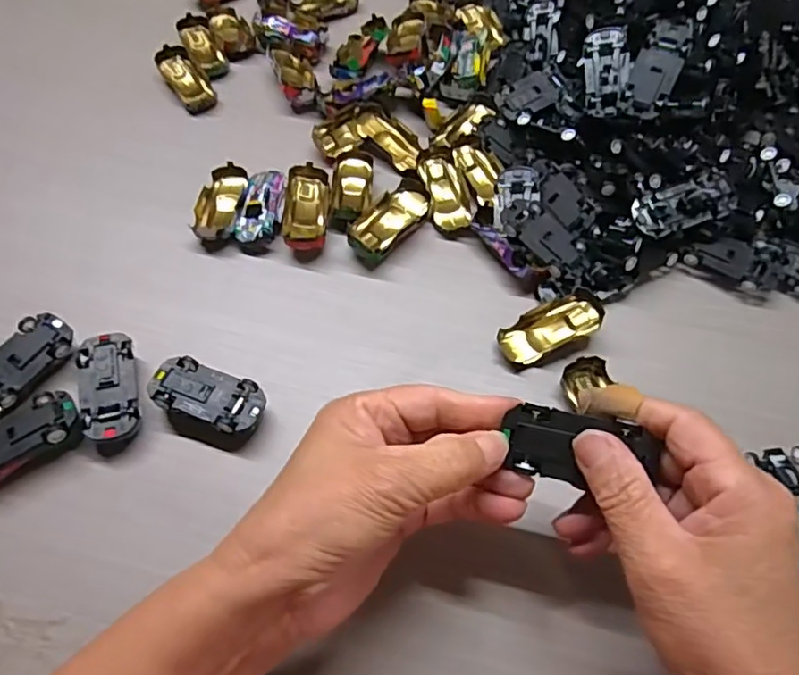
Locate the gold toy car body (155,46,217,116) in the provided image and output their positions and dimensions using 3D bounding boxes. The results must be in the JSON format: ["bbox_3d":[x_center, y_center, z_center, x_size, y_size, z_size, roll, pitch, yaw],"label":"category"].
[{"bbox_3d":[-0.174,-0.211,0.493,0.029,0.017,0.068,-32,66,-18],"label":"gold toy car body"}]

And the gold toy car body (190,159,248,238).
[{"bbox_3d":[-0.123,-0.094,0.422,0.032,0.021,0.062,8,60,3],"label":"gold toy car body"}]

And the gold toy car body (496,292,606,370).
[{"bbox_3d":[0.092,-0.006,0.369,0.063,0.021,0.028,-21,63,-13],"label":"gold toy car body"}]

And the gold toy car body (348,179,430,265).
[{"bbox_3d":[-0.006,-0.080,0.412,0.029,0.018,0.064,32,64,16],"label":"gold toy car body"}]

